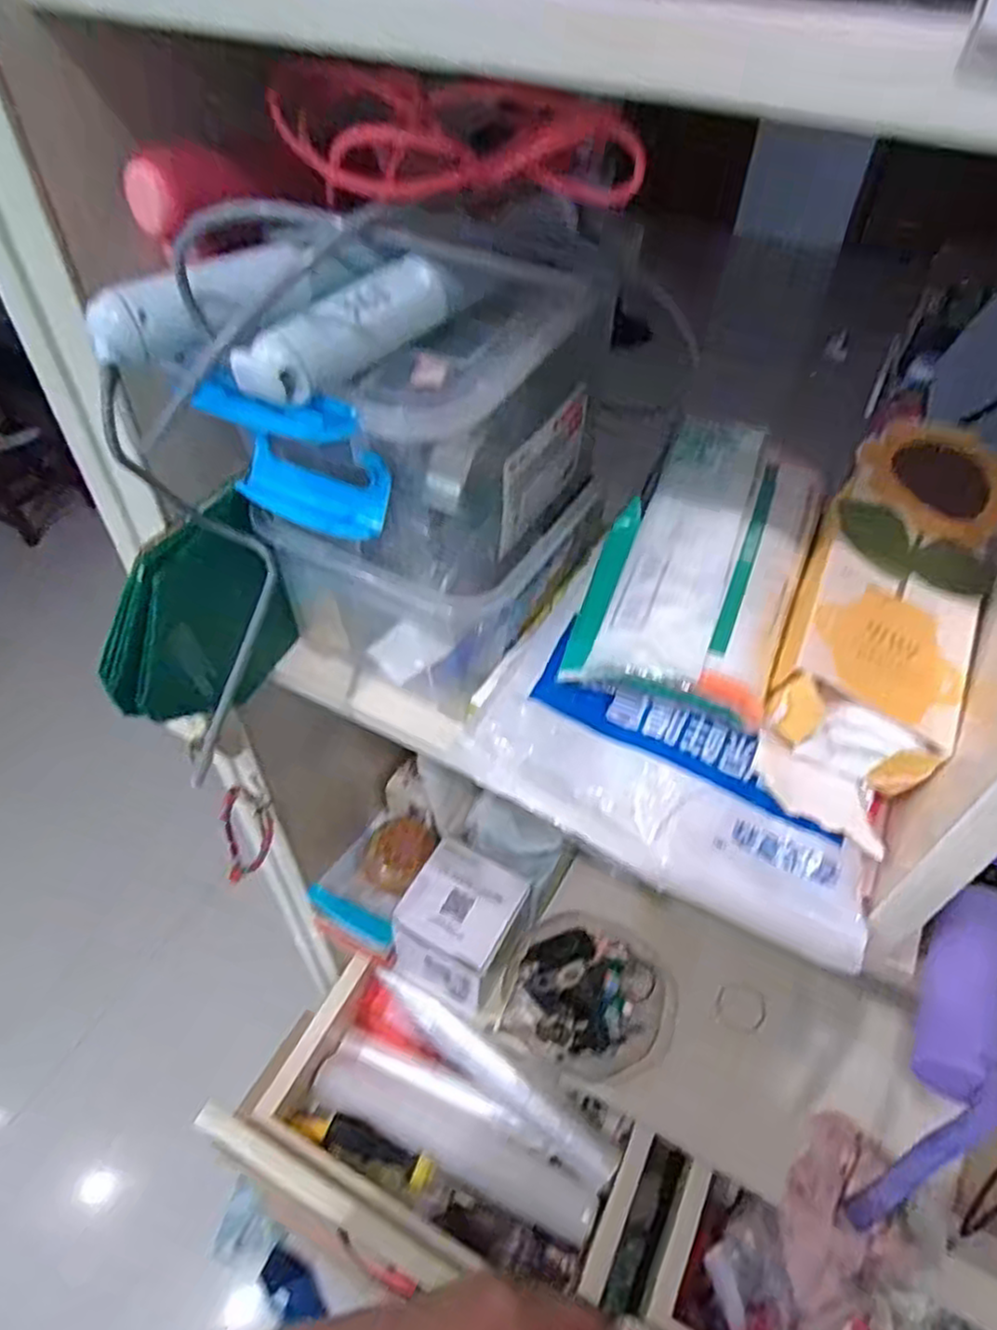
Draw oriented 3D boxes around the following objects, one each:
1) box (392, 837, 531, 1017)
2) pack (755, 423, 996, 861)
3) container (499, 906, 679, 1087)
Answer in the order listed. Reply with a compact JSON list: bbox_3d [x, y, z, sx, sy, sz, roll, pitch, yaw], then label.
[{"bbox_3d":[-0.035,0.243,0.694,0.098,0.093,0.105,23,51,18],"label":"box"},{"bbox_3d":[0.194,-0.032,0.370,0.084,0.067,0.228,23,72,18],"label":"pack"},{"bbox_3d":[0.089,0.320,0.716,0.161,0.053,0.141,14,49,10],"label":"container"}]

